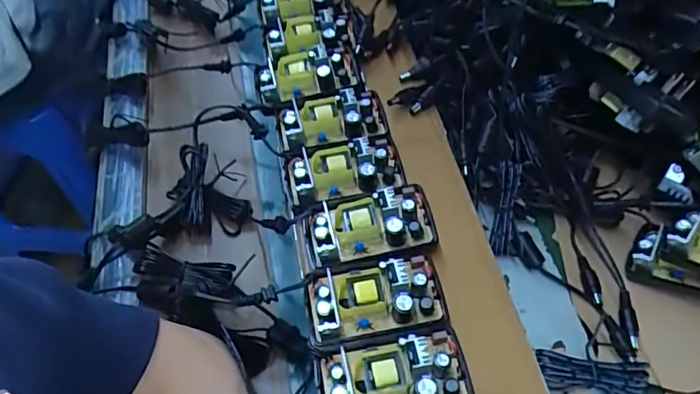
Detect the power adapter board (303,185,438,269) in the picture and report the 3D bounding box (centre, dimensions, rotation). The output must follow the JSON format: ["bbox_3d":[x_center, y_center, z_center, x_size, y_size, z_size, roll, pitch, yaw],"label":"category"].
[{"bbox_3d":[0.012,0.016,0.340,0.080,0.019,0.046,-11,56,-4],"label":"power adapter board"}]

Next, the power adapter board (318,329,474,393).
[{"bbox_3d":[0.025,0.095,0.287,0.080,0.019,0.044,-9,55,-3],"label":"power adapter board"}]

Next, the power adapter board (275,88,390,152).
[{"bbox_3d":[-0.013,-0.057,0.389,0.078,0.017,0.051,-6,55,-1],"label":"power adapter board"}]

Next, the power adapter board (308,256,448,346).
[{"bbox_3d":[0.016,0.056,0.313,0.079,0.021,0.045,-8,55,-2],"label":"power adapter board"}]

